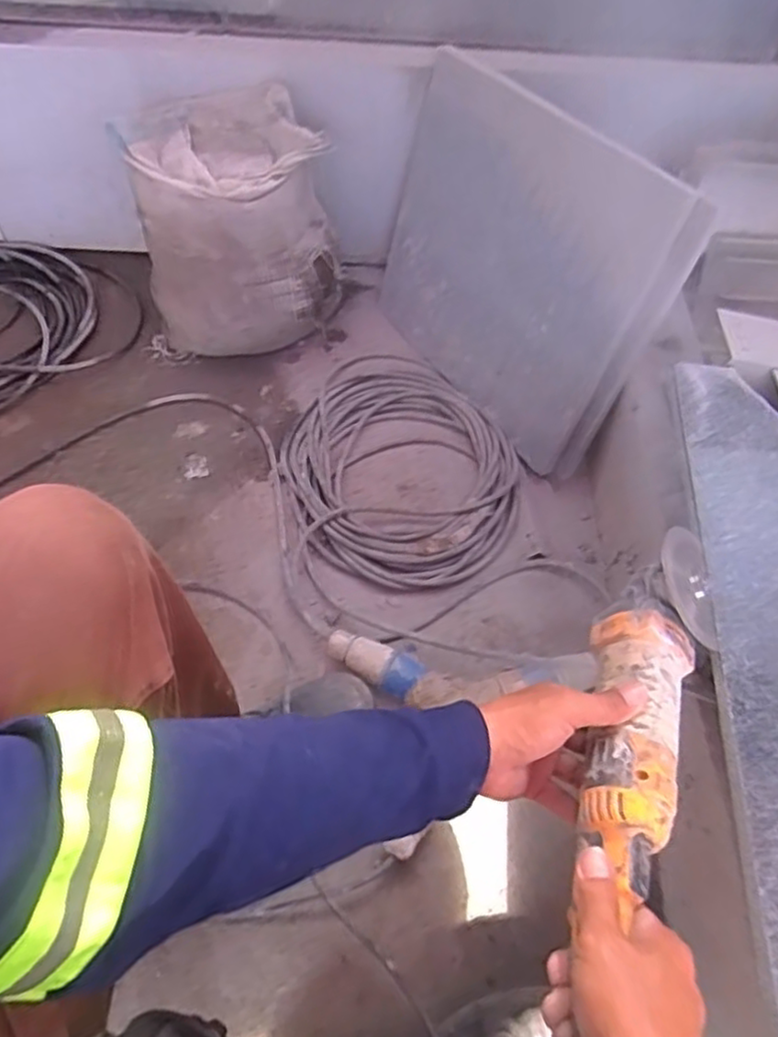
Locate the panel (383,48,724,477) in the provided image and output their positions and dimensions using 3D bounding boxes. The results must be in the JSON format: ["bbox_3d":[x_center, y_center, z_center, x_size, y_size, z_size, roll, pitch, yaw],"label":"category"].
[{"bbox_3d":[0.161,-0.359,0.980,0.030,0.399,0.509,-15,53,-34],"label":"panel"}]

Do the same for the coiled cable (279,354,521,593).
[{"bbox_3d":[0.012,-0.094,1.030,0.329,0.045,0.437,-5,52,-8],"label":"coiled cable"}]

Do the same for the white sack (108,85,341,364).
[{"bbox_3d":[-0.232,-0.450,1.097,0.300,0.314,0.259,5,51,0],"label":"white sack"}]

